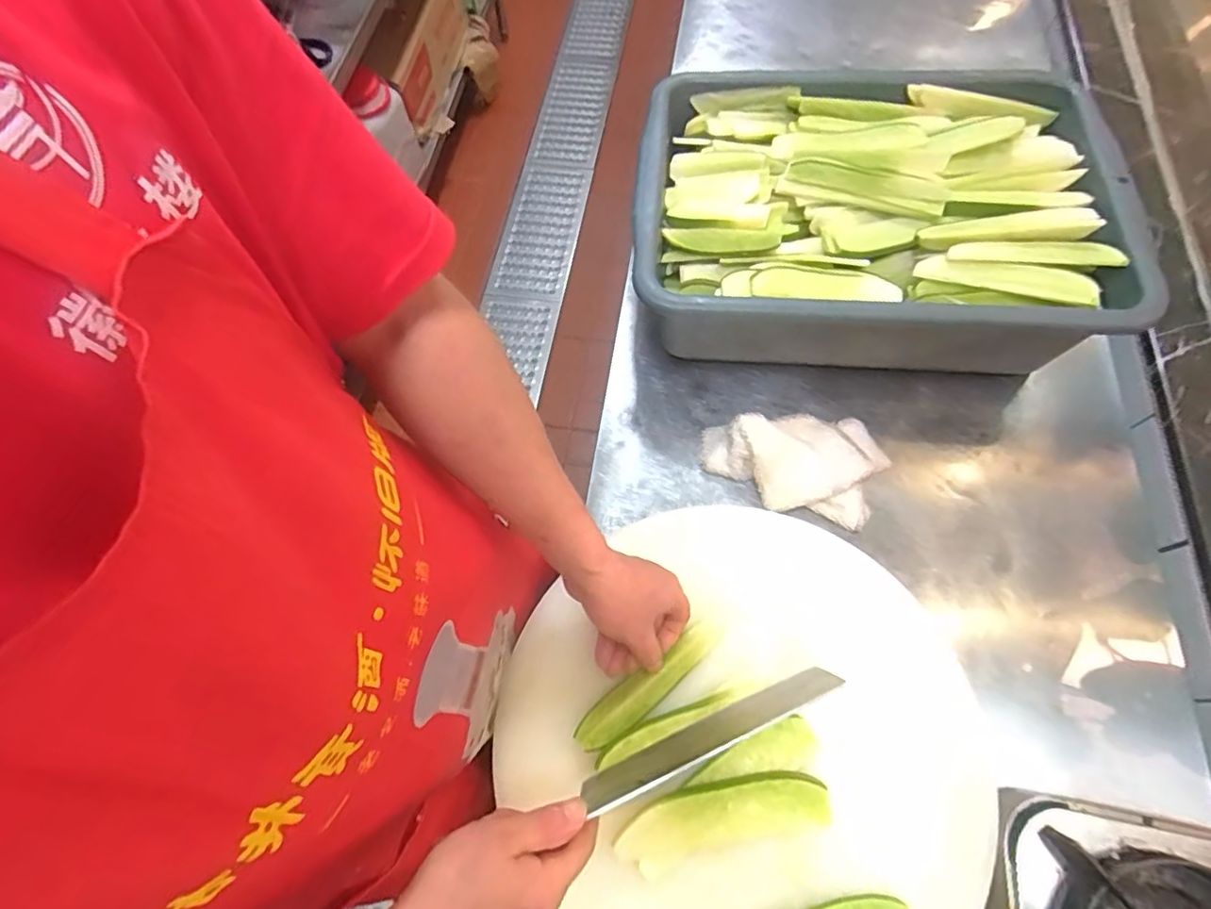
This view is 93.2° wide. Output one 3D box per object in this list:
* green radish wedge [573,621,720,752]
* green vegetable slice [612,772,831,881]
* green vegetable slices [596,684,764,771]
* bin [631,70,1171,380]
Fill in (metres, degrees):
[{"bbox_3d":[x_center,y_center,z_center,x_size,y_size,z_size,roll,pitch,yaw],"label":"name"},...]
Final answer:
[{"bbox_3d":[0.040,0.204,0.509,0.152,0.018,0.033,-35,69,-17],"label":"green radish wedge"},{"bbox_3d":[0.095,0.294,0.464,0.170,0.016,0.051,-15,66,-4],"label":"green vegetable slice"},{"bbox_3d":[0.061,0.228,0.493,0.149,0.018,0.017,-23,67,-8],"label":"green vegetable slices"},{"bbox_3d":[0.306,-0.276,0.691,0.529,0.136,0.383,2,66,3],"label":"bin"}]

